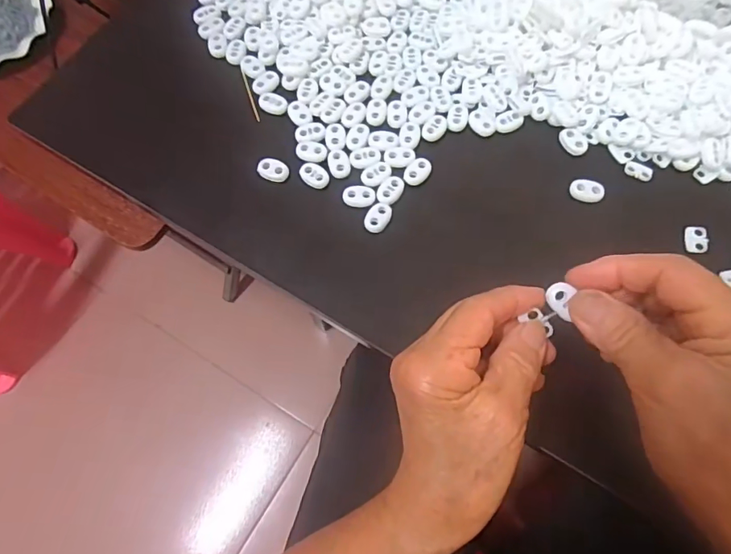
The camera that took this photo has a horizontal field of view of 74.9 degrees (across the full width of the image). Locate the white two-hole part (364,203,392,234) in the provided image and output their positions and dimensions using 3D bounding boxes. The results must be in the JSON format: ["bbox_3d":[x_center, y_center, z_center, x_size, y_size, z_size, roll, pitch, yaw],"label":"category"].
[{"bbox_3d":[0.008,-0.041,0.327,0.015,0.004,0.022,27,74,11],"label":"white two-hole part"}]

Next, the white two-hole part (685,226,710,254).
[{"bbox_3d":[0.221,-0.025,0.317,0.014,0.004,0.019,11,72,6],"label":"white two-hole part"}]

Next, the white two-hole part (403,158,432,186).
[{"bbox_3d":[0.037,-0.075,0.339,0.014,0.004,0.024,39,77,14],"label":"white two-hole part"}]

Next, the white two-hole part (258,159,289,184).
[{"bbox_3d":[-0.065,-0.077,0.341,0.021,0.006,0.016,18,72,8],"label":"white two-hole part"}]

